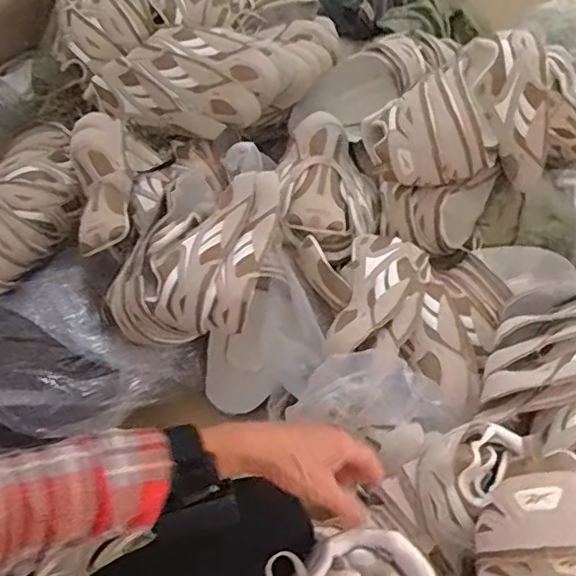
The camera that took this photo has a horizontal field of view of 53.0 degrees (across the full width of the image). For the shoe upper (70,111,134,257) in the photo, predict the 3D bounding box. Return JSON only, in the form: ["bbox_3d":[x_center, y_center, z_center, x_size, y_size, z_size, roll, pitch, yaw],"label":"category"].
[{"bbox_3d":[-0.289,-0.171,0.897,0.083,0.058,0.250,-8,69,-8],"label":"shoe upper"}]

